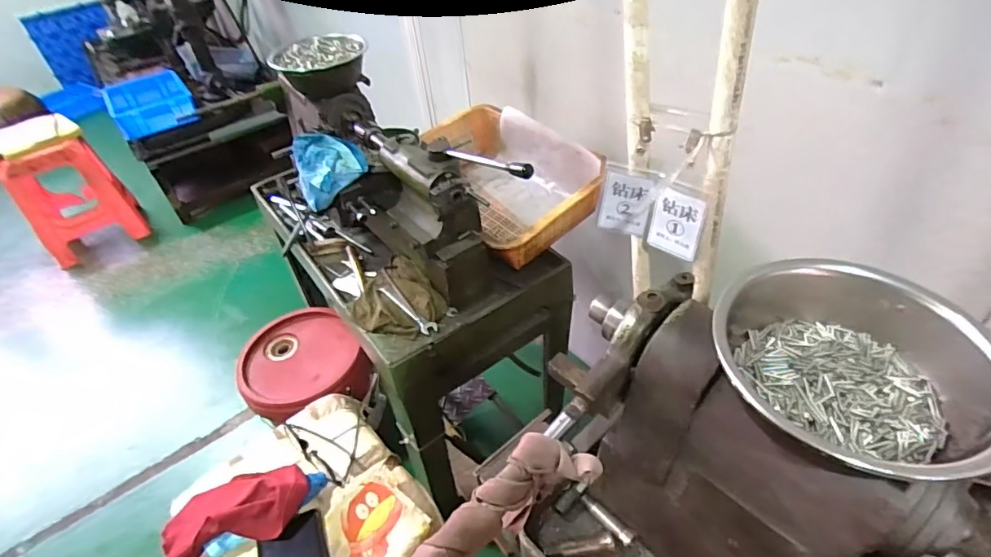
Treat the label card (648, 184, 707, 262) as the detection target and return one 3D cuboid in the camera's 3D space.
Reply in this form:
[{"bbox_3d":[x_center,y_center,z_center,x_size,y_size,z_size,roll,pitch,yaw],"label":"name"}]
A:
[{"bbox_3d":[0.216,-0.065,0.611,0.061,0.097,0.007,30,50,27],"label":"label card"}]

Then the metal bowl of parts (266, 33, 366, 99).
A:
[{"bbox_3d":[-0.307,-0.382,0.923,0.146,0.074,0.124,11,45,18],"label":"metal bowl of parts"}]

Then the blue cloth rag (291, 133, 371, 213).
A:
[{"bbox_3d":[-0.271,-0.184,0.858,0.112,0.070,0.137,-16,43,-10],"label":"blue cloth rag"}]

